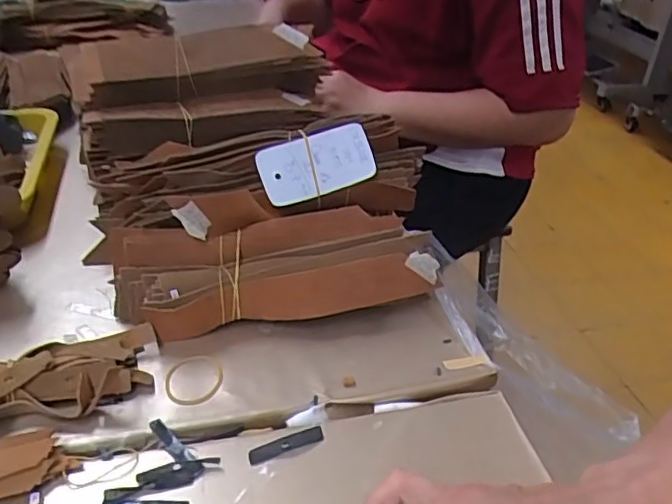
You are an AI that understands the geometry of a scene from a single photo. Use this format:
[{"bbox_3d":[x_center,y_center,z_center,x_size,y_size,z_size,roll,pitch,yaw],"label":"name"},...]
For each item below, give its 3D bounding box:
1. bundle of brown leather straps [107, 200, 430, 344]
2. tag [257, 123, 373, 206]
[{"bbox_3d":[-0.049,0.018,0.521,0.260,0.067,0.087,-4,35,-11],"label":"bundle of brown leather straps"},{"bbox_3d":[-0.018,-0.080,0.548,0.099,0.055,0.012,-18,-1,-7],"label":"tag"}]

